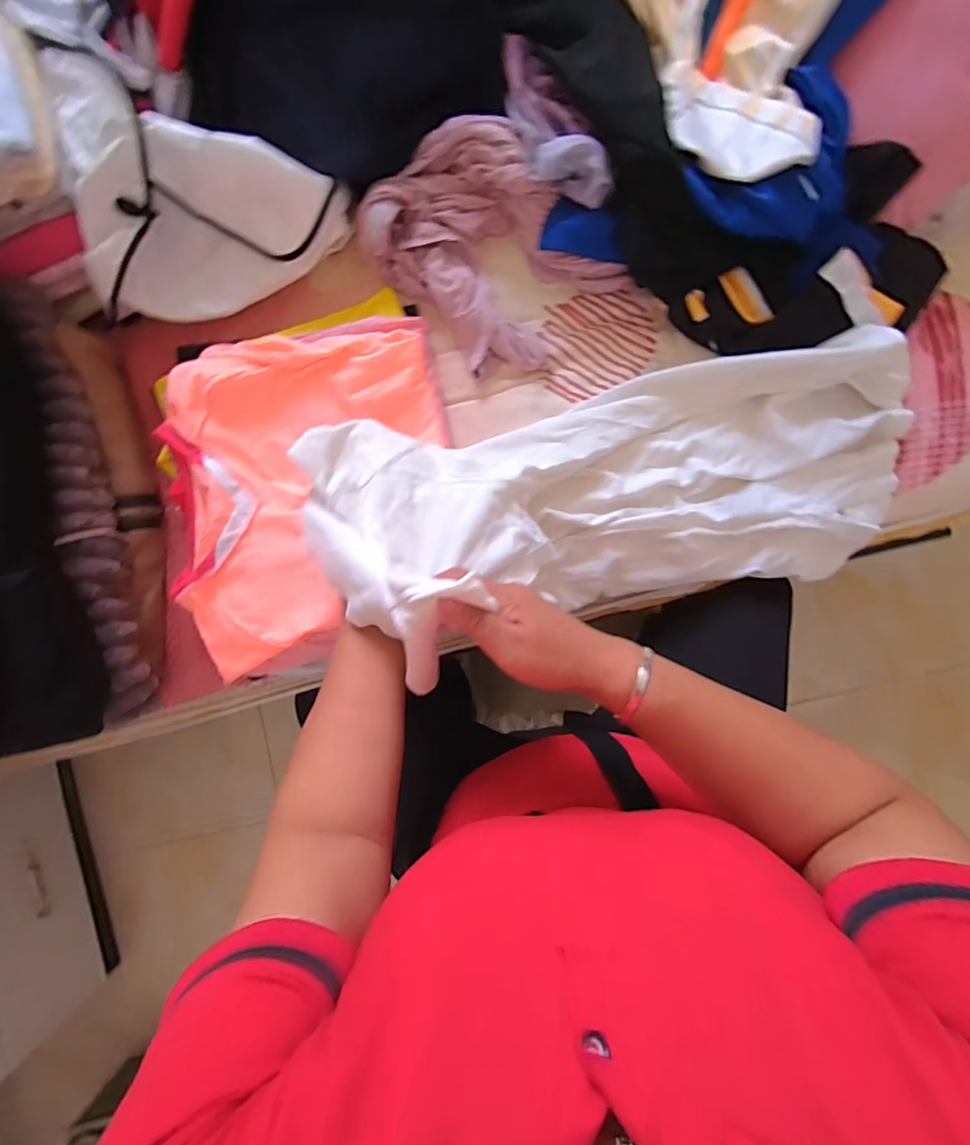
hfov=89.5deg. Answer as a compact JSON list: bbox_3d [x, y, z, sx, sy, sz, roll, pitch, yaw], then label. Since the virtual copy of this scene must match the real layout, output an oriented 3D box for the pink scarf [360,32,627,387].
[{"bbox_3d":[0.019,-0.368,0.524,0.248,0.073,0.255,-37,86,3],"label":"pink scarf"}]

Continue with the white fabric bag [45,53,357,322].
[{"bbox_3d":[-0.323,-0.370,0.513,0.274,0.084,0.203,24,91,5],"label":"white fabric bag"}]

